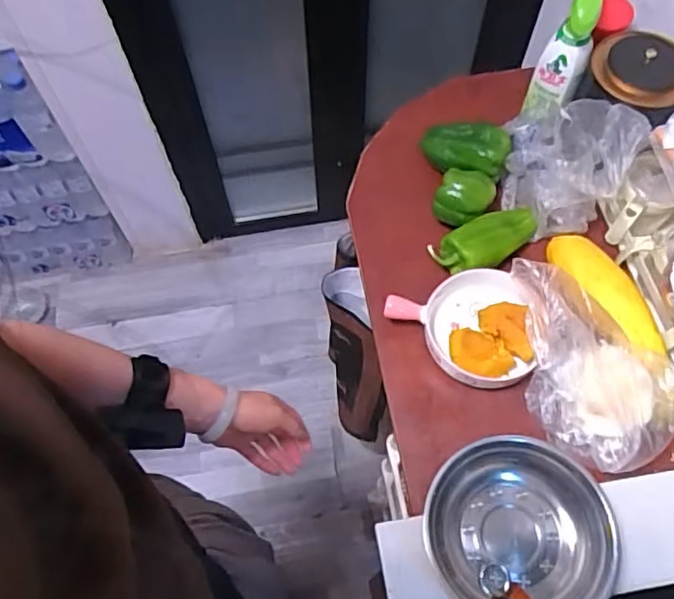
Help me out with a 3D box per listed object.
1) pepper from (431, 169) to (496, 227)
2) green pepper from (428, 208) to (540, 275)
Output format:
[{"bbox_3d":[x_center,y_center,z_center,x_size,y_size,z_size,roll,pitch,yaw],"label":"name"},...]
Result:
[{"bbox_3d":[0.174,-0.136,0.841,0.072,0.072,0.073,19,66,10],"label":"pepper"},{"bbox_3d":[0.204,-0.080,0.811,0.154,0.040,0.061,-26,67,-11],"label":"green pepper"}]

